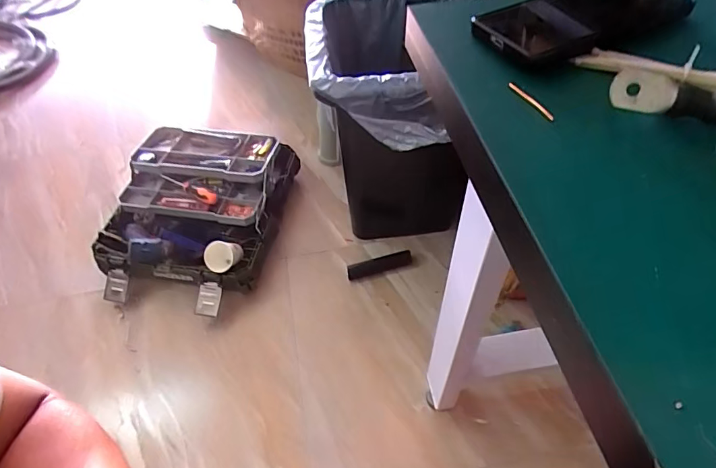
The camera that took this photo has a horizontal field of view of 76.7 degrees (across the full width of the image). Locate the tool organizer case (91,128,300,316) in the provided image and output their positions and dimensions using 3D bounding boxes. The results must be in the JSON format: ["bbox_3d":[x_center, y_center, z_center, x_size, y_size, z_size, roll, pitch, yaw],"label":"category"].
[{"bbox_3d":[-0.430,-0.062,1.224,0.428,0.205,0.525,8,53,9],"label":"tool organizer case"}]

